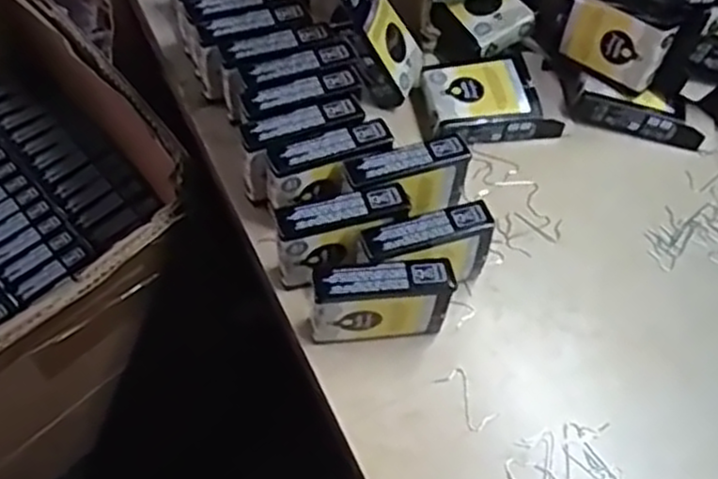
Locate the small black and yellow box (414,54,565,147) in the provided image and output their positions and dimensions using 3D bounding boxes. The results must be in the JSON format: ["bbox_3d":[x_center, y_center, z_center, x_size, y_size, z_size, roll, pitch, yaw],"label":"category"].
[{"bbox_3d":[0.085,-0.092,0.500,0.085,0.029,0.059,-11,60,-10],"label":"small black and yellow box"}]

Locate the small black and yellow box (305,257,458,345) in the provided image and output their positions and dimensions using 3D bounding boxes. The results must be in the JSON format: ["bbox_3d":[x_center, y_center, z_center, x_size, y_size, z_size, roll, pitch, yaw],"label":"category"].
[{"bbox_3d":[0.011,0.036,0.394,0.072,0.057,0.018,-6,59,-7],"label":"small black and yellow box"}]

